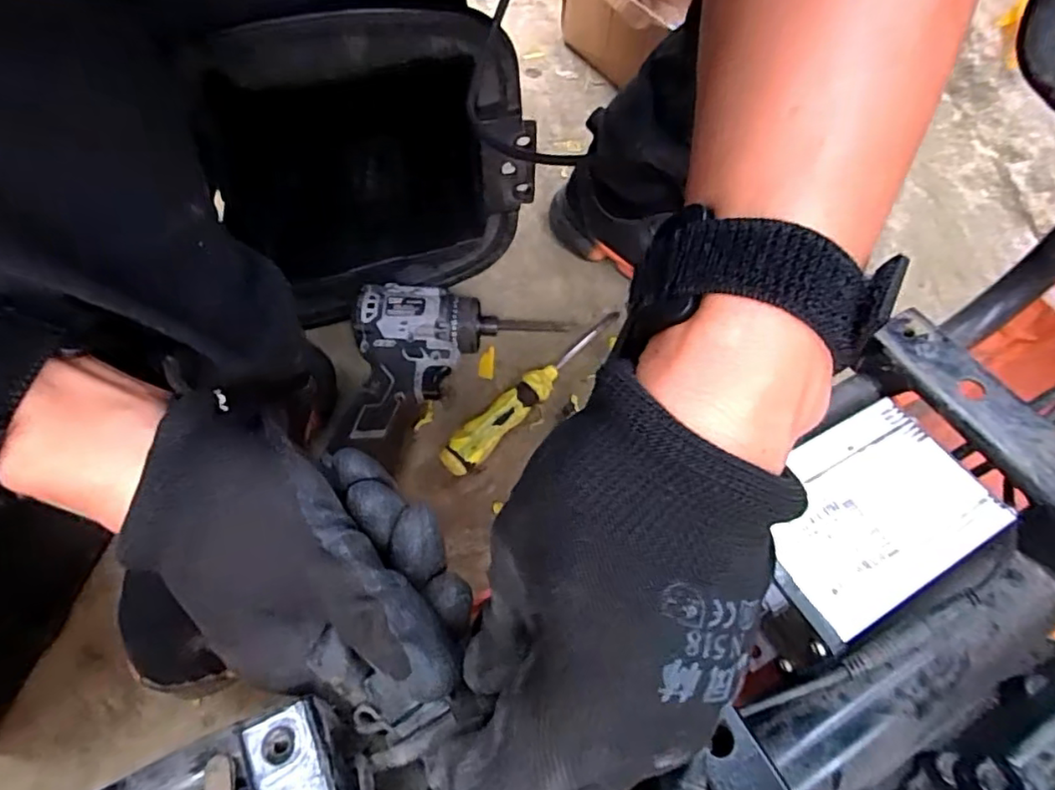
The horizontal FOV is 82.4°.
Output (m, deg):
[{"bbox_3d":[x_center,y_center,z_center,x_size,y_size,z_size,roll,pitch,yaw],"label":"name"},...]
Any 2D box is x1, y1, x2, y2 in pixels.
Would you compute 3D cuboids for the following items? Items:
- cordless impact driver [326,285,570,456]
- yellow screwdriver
[{"bbox_3d":[-0.060,-0.017,0.495,0.169,0.055,0.140,3,66,1],"label":"cordless impact driver"},{"bbox_3d":[0.007,-0.008,0.505,0.028,0.027,0.202,41,72,16],"label":"yellow screwdriver"}]

